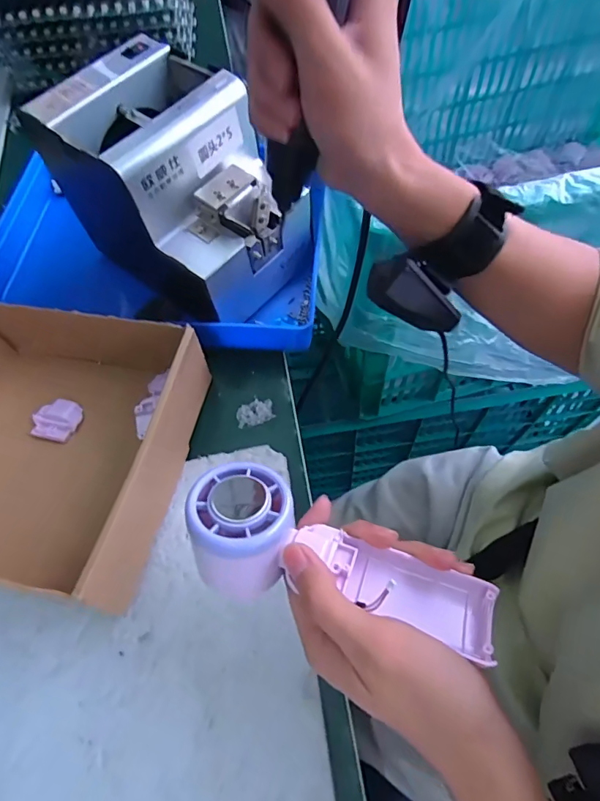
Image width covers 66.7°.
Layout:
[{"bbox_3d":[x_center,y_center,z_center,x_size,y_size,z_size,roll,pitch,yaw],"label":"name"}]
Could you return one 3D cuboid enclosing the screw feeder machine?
[{"bbox_3d":[-0.088,-0.175,0.374,0.177,0.128,0.126,34,71,19],"label":"screw feeder machine"}]

